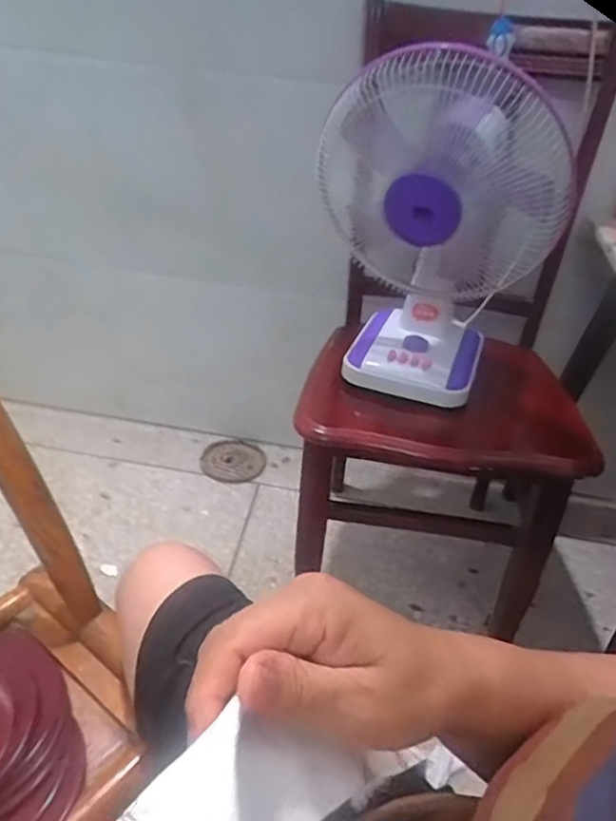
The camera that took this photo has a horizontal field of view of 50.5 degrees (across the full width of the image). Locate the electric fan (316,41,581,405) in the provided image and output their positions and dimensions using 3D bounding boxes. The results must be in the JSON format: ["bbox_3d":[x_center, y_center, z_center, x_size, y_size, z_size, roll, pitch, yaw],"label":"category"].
[{"bbox_3d":[0.192,-0.249,0.907,0.295,0.437,0.237,31,41,32],"label":"electric fan"}]

